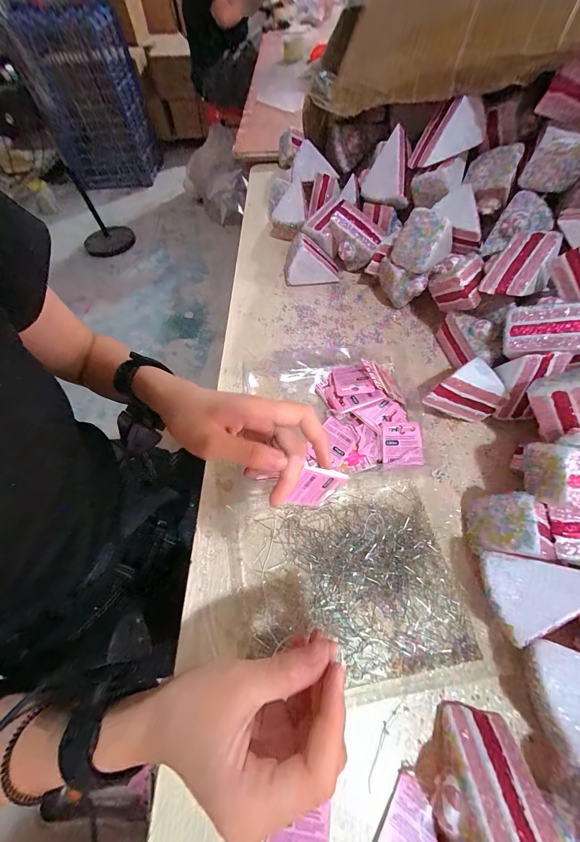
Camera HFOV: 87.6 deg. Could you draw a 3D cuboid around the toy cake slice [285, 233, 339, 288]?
[{"bbox_3d":[0.034,-0.264,0.491,0.088,0.064,0.056,-3,60,2],"label":"toy cake slice"}]

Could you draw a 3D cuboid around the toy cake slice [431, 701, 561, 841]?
[{"bbox_3d":[0.131,0.251,0.198,0.066,0.062,0.081,4,61,6],"label":"toy cake slice"}]

